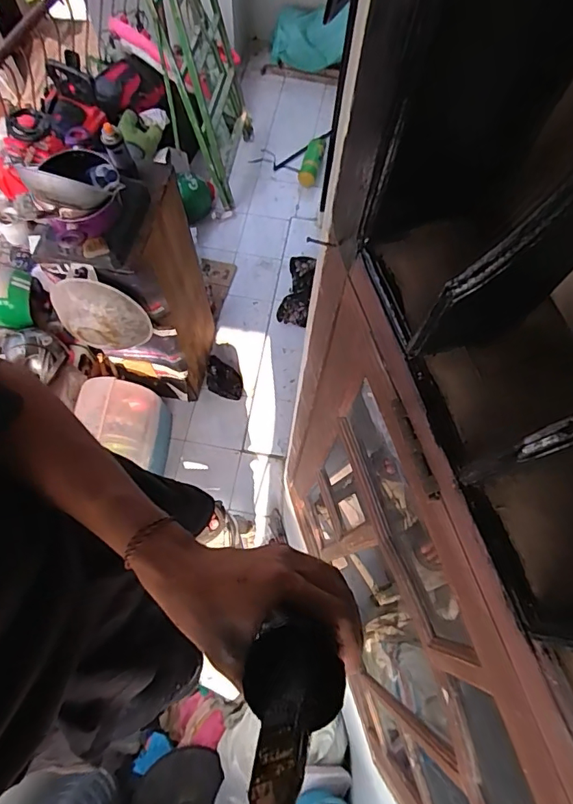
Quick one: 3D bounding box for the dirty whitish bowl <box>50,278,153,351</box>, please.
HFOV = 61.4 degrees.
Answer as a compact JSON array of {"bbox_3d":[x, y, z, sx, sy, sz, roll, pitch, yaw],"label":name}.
[{"bbox_3d":[-0.627,-0.281,1.627,0.291,0.232,0.151,8,70,1],"label":"dirty whitish bowl"}]

